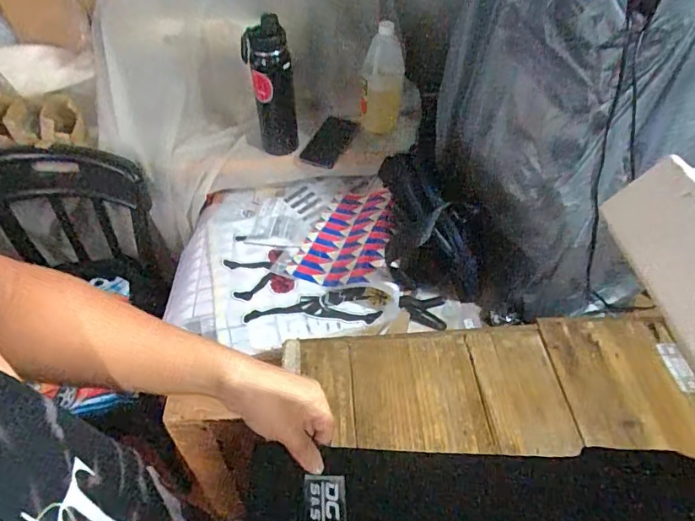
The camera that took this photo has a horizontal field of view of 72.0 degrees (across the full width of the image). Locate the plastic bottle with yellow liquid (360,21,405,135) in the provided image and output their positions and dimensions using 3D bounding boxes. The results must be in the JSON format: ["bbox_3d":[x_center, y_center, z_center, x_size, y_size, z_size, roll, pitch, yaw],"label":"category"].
[{"bbox_3d":[0.075,-0.380,1.025,0.092,0.213,0.077,5,48,2],"label":"plastic bottle with yellow liquid"}]

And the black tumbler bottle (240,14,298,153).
[{"bbox_3d":[-0.155,-0.334,0.980,0.094,0.285,0.062,-6,49,-8],"label":"black tumbler bottle"}]

